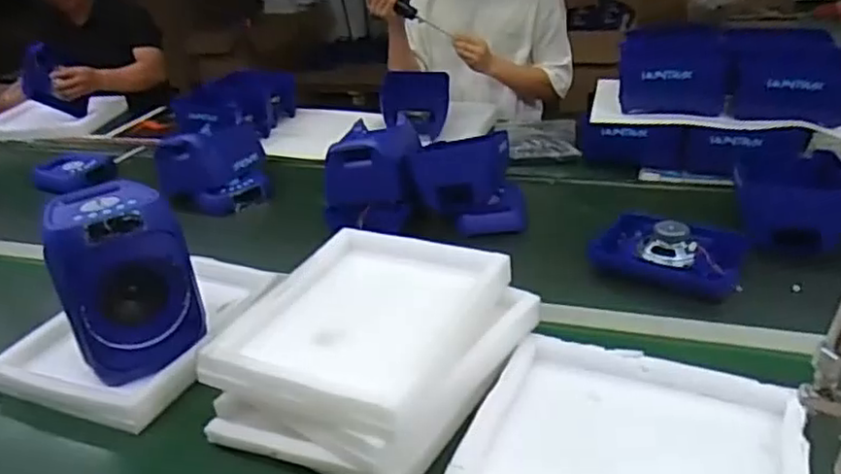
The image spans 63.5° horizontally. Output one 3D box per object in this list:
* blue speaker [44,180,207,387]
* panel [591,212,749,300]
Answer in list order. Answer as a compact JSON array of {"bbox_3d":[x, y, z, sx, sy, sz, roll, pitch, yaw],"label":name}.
[{"bbox_3d":[-0.426,0.060,0.992,0.177,0.241,0.155,-13,24,-22],"label":"blue speaker"},{"bbox_3d":[0.423,0.023,1.161,0.224,0.071,0.192,11,26,32],"label":"panel"}]

